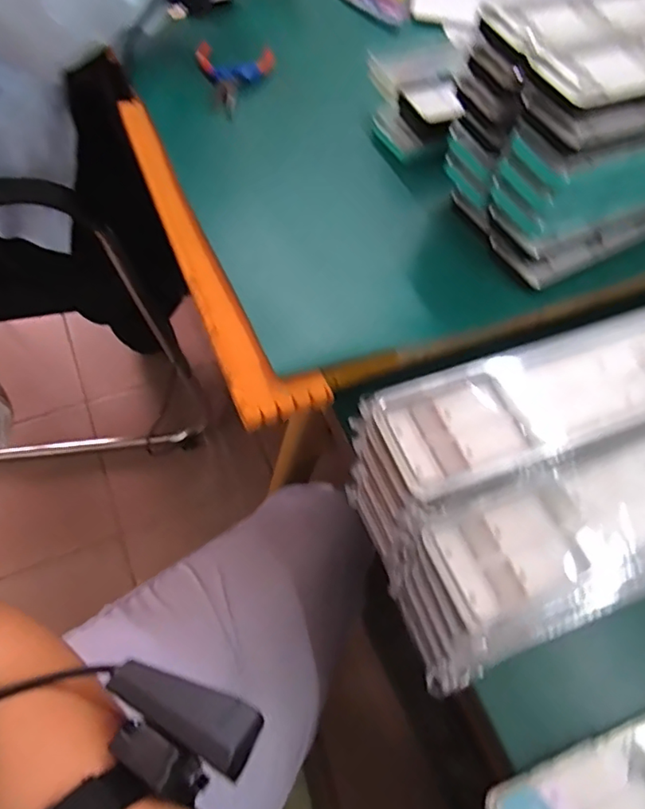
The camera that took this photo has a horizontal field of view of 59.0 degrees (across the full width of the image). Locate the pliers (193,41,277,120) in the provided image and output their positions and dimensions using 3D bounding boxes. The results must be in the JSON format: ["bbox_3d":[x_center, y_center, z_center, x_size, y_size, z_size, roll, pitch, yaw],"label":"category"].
[{"bbox_3d":[-0.083,-0.341,0.584,0.077,0.011,0.126,-13,61,-12],"label":"pliers"}]

